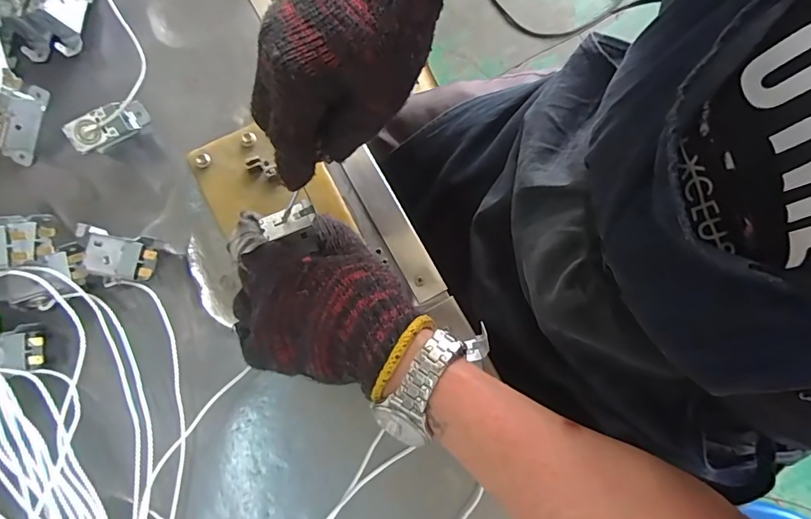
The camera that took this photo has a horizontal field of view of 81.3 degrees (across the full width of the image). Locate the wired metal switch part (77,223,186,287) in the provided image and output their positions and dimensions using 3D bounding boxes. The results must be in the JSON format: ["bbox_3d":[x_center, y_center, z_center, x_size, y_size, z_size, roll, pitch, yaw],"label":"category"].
[{"bbox_3d":[-0.225,0.000,0.377,0.067,0.030,0.040,11,79,4],"label":"wired metal switch part"}]

